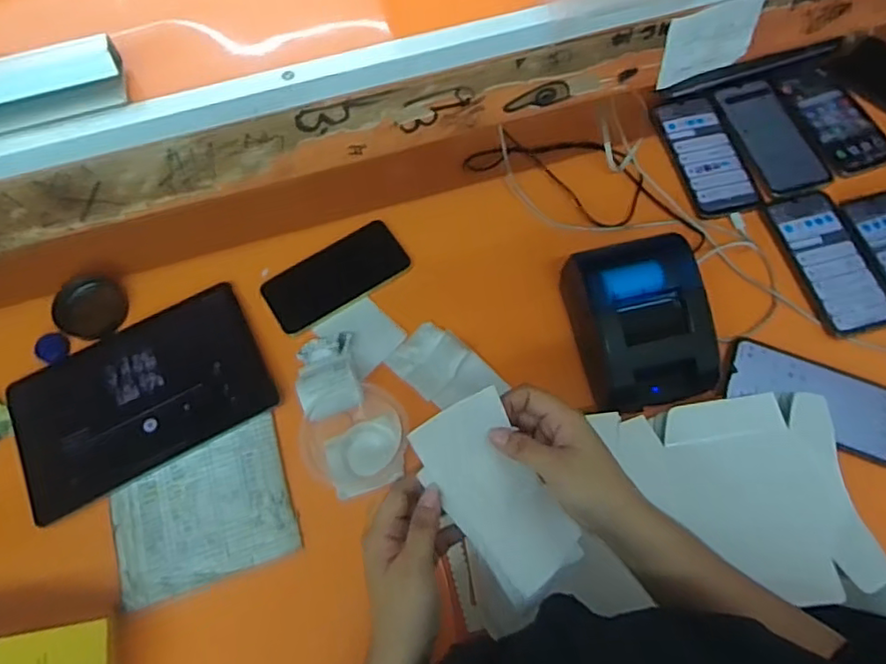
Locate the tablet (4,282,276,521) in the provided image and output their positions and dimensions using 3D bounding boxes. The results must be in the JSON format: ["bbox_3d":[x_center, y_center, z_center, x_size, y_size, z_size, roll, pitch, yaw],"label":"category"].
[{"bbox_3d":[-0.310,0.064,0.612,0.249,0.006,0.157,-26,69,-9],"label":"tablet"}]

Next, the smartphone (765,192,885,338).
[{"bbox_3d":[0.420,-0.079,0.651,0.079,0.010,0.170,-15,68,-4],"label":"smartphone"}]

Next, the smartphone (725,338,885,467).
[{"bbox_3d":[0.371,0.064,0.592,0.165,0.010,0.084,21,70,10],"label":"smartphone"}]

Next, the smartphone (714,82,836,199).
[{"bbox_3d":[0.398,-0.235,0.725,0.078,0.011,0.170,-13,68,-3],"label":"smartphone"}]

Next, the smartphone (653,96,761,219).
[{"bbox_3d":[0.315,-0.212,0.713,0.079,0.005,0.168,-11,67,-2],"label":"smartphone"}]

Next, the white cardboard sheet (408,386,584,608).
[{"bbox_3d":[0.040,0.112,0.411,0.068,0.015,0.141,-36,97,-18],"label":"white cardboard sheet"}]

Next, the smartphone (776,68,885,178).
[{"bbox_3d":[0.483,-0.262,0.739,0.085,0.016,0.163,-16,68,-4],"label":"smartphone"}]

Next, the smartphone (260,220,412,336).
[{"bbox_3d":[-0.118,-0.063,0.661,0.155,0.005,0.076,-32,70,-11],"label":"smartphone"}]

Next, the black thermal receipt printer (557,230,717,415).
[{"bbox_3d":[0.189,-0.007,0.582,0.118,0.079,0.153,-14,68,-4],"label":"black thermal receipt printer"}]

